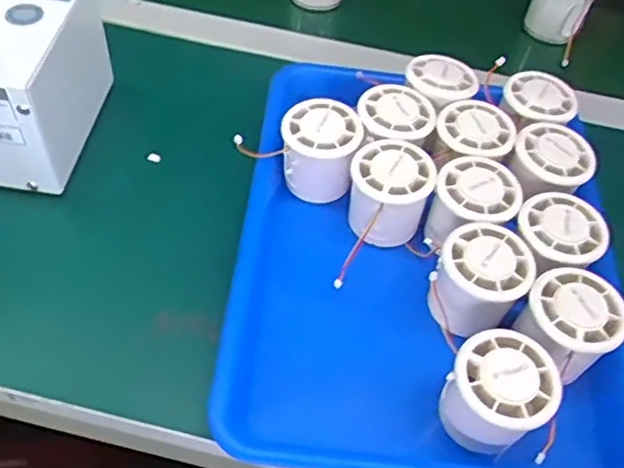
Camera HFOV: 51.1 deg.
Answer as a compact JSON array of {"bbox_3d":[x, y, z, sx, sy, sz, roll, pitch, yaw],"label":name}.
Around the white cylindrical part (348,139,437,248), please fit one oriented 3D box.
[{"bbox_3d":[0.053,-0.028,0.459,0.053,0.057,0.054,3,52,-4],"label":"white cylindrical part"}]

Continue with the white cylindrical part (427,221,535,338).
[{"bbox_3d":[0.106,0.030,0.419,0.054,0.051,0.055,3,52,-4],"label":"white cylindrical part"}]

